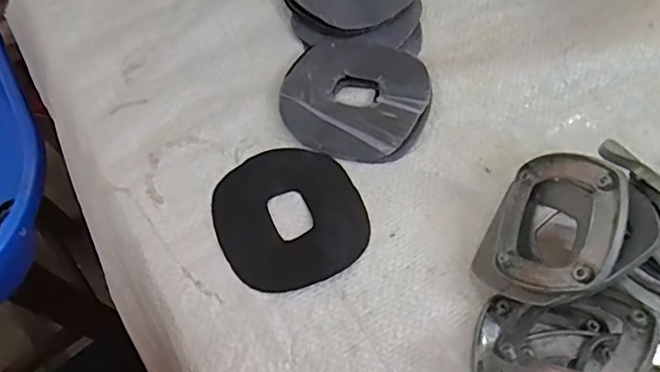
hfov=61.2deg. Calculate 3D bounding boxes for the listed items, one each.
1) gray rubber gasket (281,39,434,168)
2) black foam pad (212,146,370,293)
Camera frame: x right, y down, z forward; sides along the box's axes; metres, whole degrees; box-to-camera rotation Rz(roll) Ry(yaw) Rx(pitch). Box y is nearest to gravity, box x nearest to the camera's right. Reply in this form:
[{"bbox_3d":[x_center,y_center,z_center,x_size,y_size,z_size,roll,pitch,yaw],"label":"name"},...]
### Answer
[{"bbox_3d":[0.015,-0.055,0.330,0.083,0.012,0.082,-1,59,2],"label":"gray rubber gasket"},{"bbox_3d":[-0.021,0.014,0.295,0.076,0.005,0.080,-19,61,-9],"label":"black foam pad"}]

